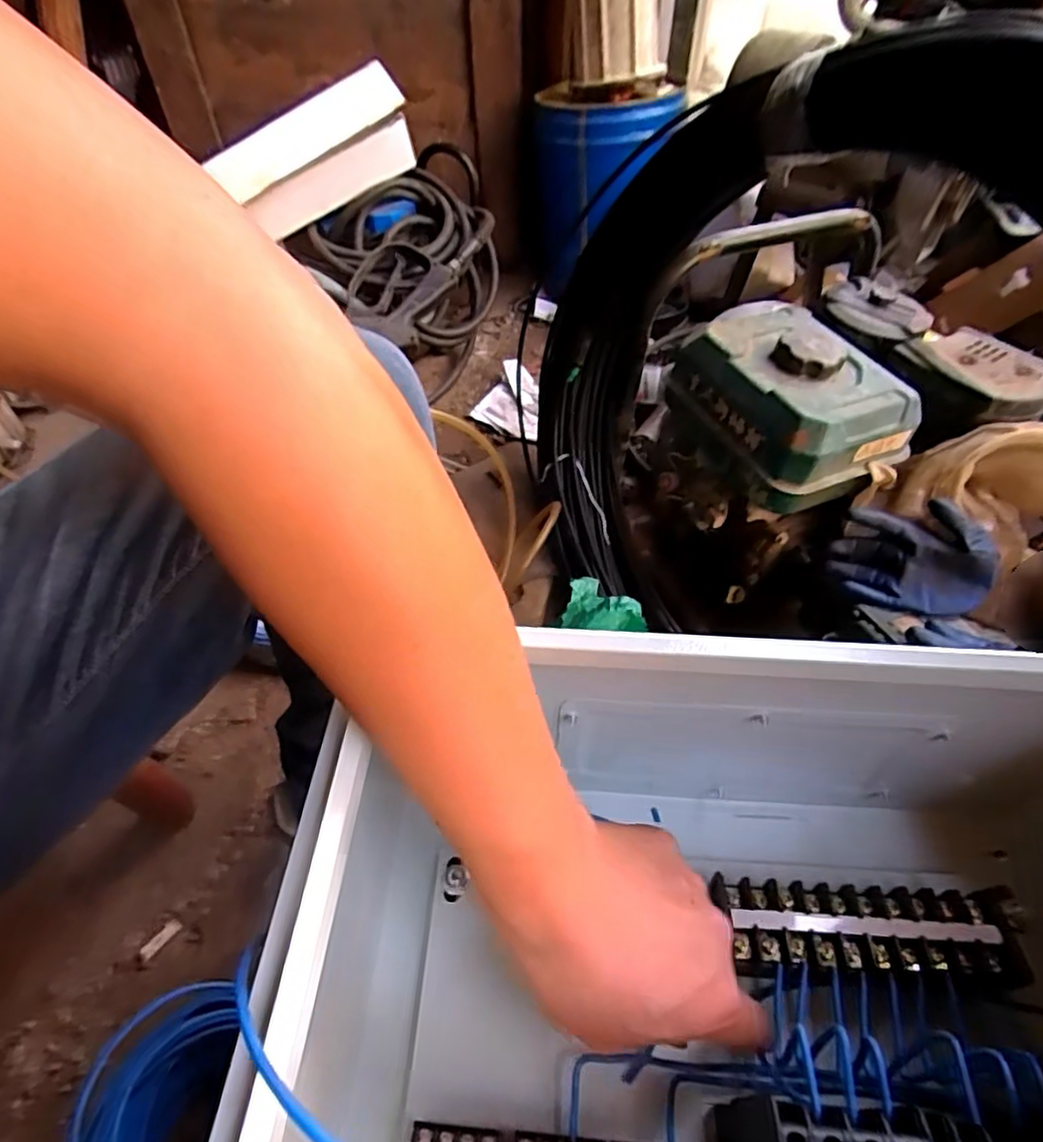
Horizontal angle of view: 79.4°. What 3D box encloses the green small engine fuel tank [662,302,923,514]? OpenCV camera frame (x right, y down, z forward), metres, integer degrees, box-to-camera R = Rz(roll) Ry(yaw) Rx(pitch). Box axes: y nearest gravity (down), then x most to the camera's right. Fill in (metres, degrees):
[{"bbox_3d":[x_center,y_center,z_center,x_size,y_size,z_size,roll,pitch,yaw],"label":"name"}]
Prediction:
[{"bbox_3d":[0.298,-0.192,0.704,0.169,0.115,0.218,-20,53,-15],"label":"green small engine fuel tank"}]

